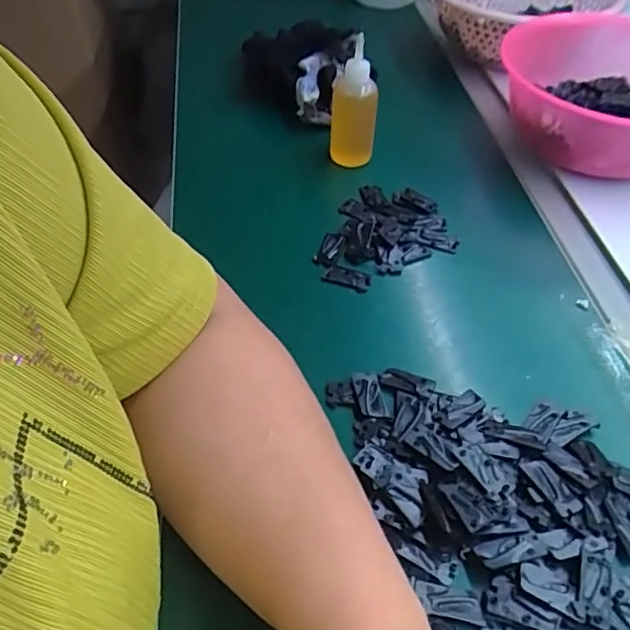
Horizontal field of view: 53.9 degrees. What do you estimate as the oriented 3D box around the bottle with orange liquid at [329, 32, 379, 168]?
[{"bbox_3d":[0.034,-0.177,0.542,0.040,0.104,0.031,5,48,2],"label":"bottle with orange liquid"}]

